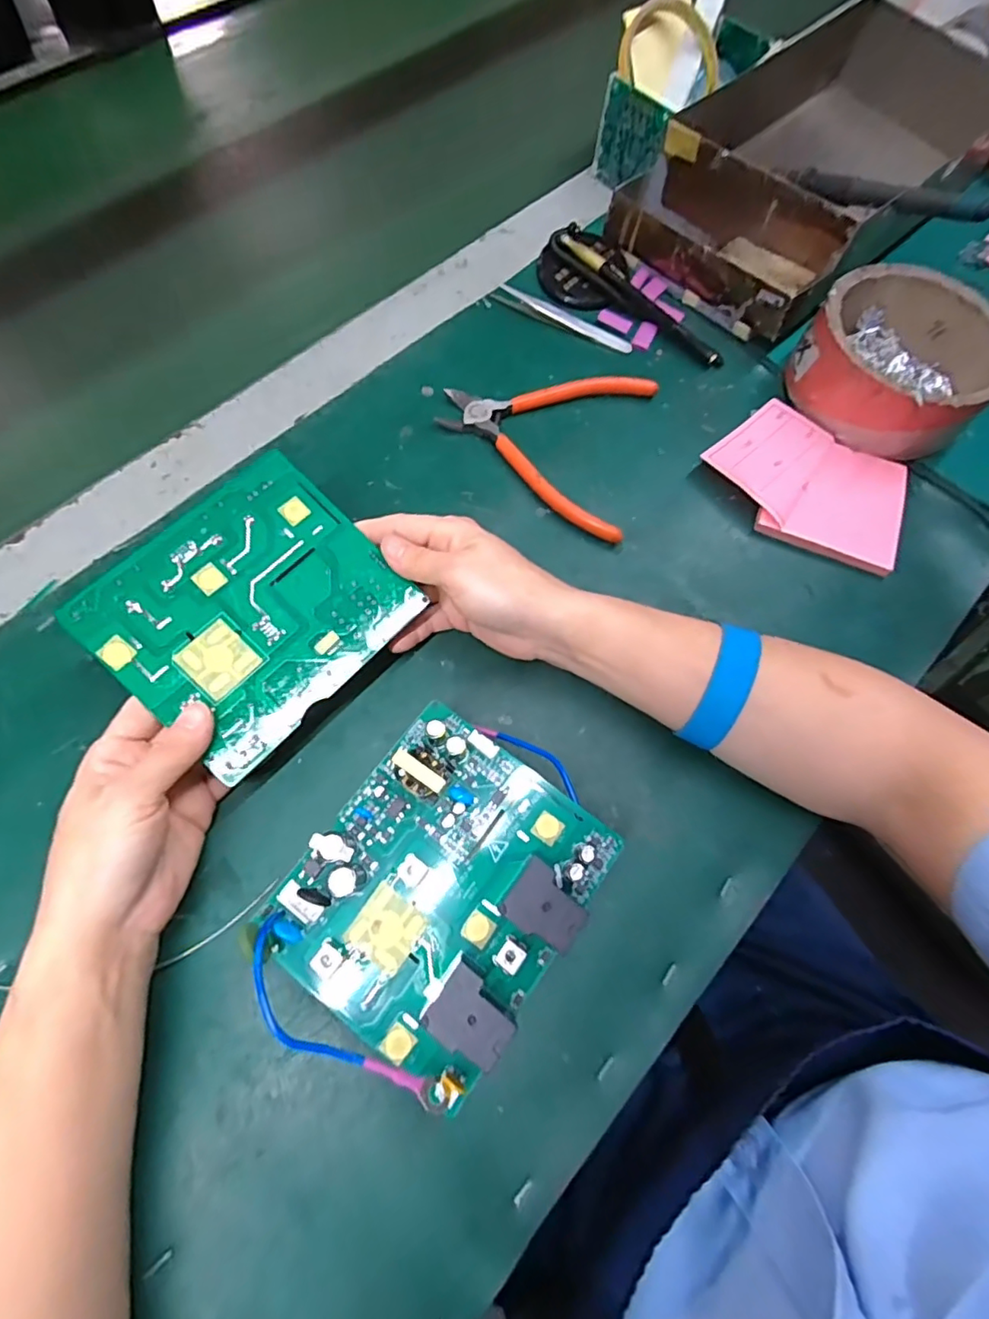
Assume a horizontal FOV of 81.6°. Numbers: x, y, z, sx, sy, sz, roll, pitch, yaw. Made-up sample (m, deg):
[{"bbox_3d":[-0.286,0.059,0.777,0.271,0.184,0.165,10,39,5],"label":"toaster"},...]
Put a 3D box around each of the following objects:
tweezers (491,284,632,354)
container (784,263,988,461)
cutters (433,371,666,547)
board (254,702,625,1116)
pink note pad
[{"bbox_3d":[0.051,-0.253,0.425,0.108,0.008,0.018,27,69,7],"label":"tweezers"},{"bbox_3d":[0.276,-0.205,0.389,0.121,0.049,0.127,34,70,9],"label":"container"},{"bbox_3d":[0.031,-0.151,0.385,0.134,0.015,0.127,17,68,3],"label":"cutters"},{"bbox_3d":[-0.023,0.102,0.261,0.111,0.051,0.138,36,70,10],"label":"board"},{"bbox_3d":[0.212,-0.116,0.383,0.130,0.017,0.096,39,71,11],"label":"pink note pad"}]

